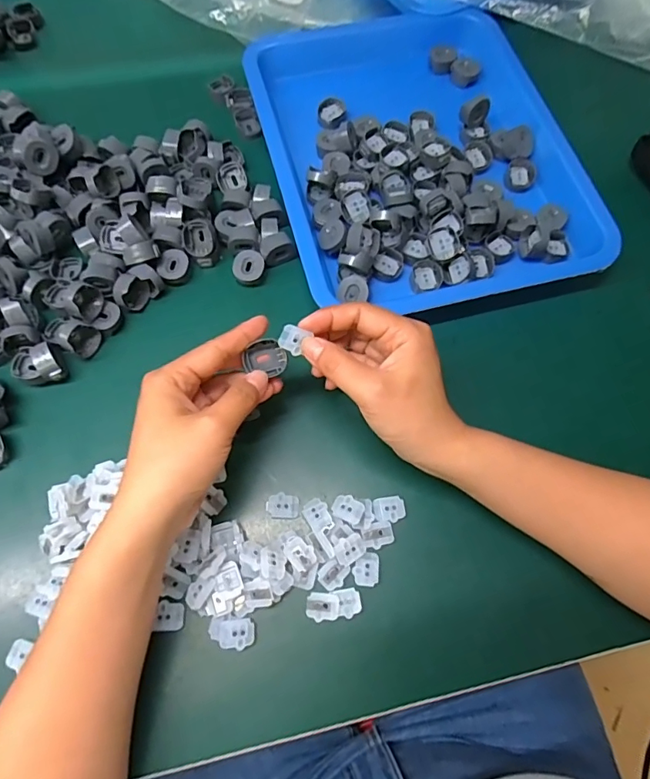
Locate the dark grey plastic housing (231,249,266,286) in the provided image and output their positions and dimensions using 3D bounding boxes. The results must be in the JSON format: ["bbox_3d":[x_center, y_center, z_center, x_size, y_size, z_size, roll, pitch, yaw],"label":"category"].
[{"bbox_3d":[-0.064,-0.102,0.403,0.028,0.012,0.028,0,93,-1],"label":"dark grey plastic housing"}]

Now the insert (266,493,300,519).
[{"bbox_3d":[-0.030,0.082,0.336,0.022,0.008,0.017,2,69,-2],"label":"insert"}]

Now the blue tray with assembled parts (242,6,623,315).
[{"bbox_3d":[0.079,-0.229,0.442,0.259,0.040,0.342,-13,70,-8],"label":"blue tray with assembled parts"}]

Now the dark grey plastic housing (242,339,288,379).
[{"bbox_3d":[-0.039,-0.020,0.312,0.027,0.009,0.022,-14,73,-7],"label":"dark grey plastic housing"}]

